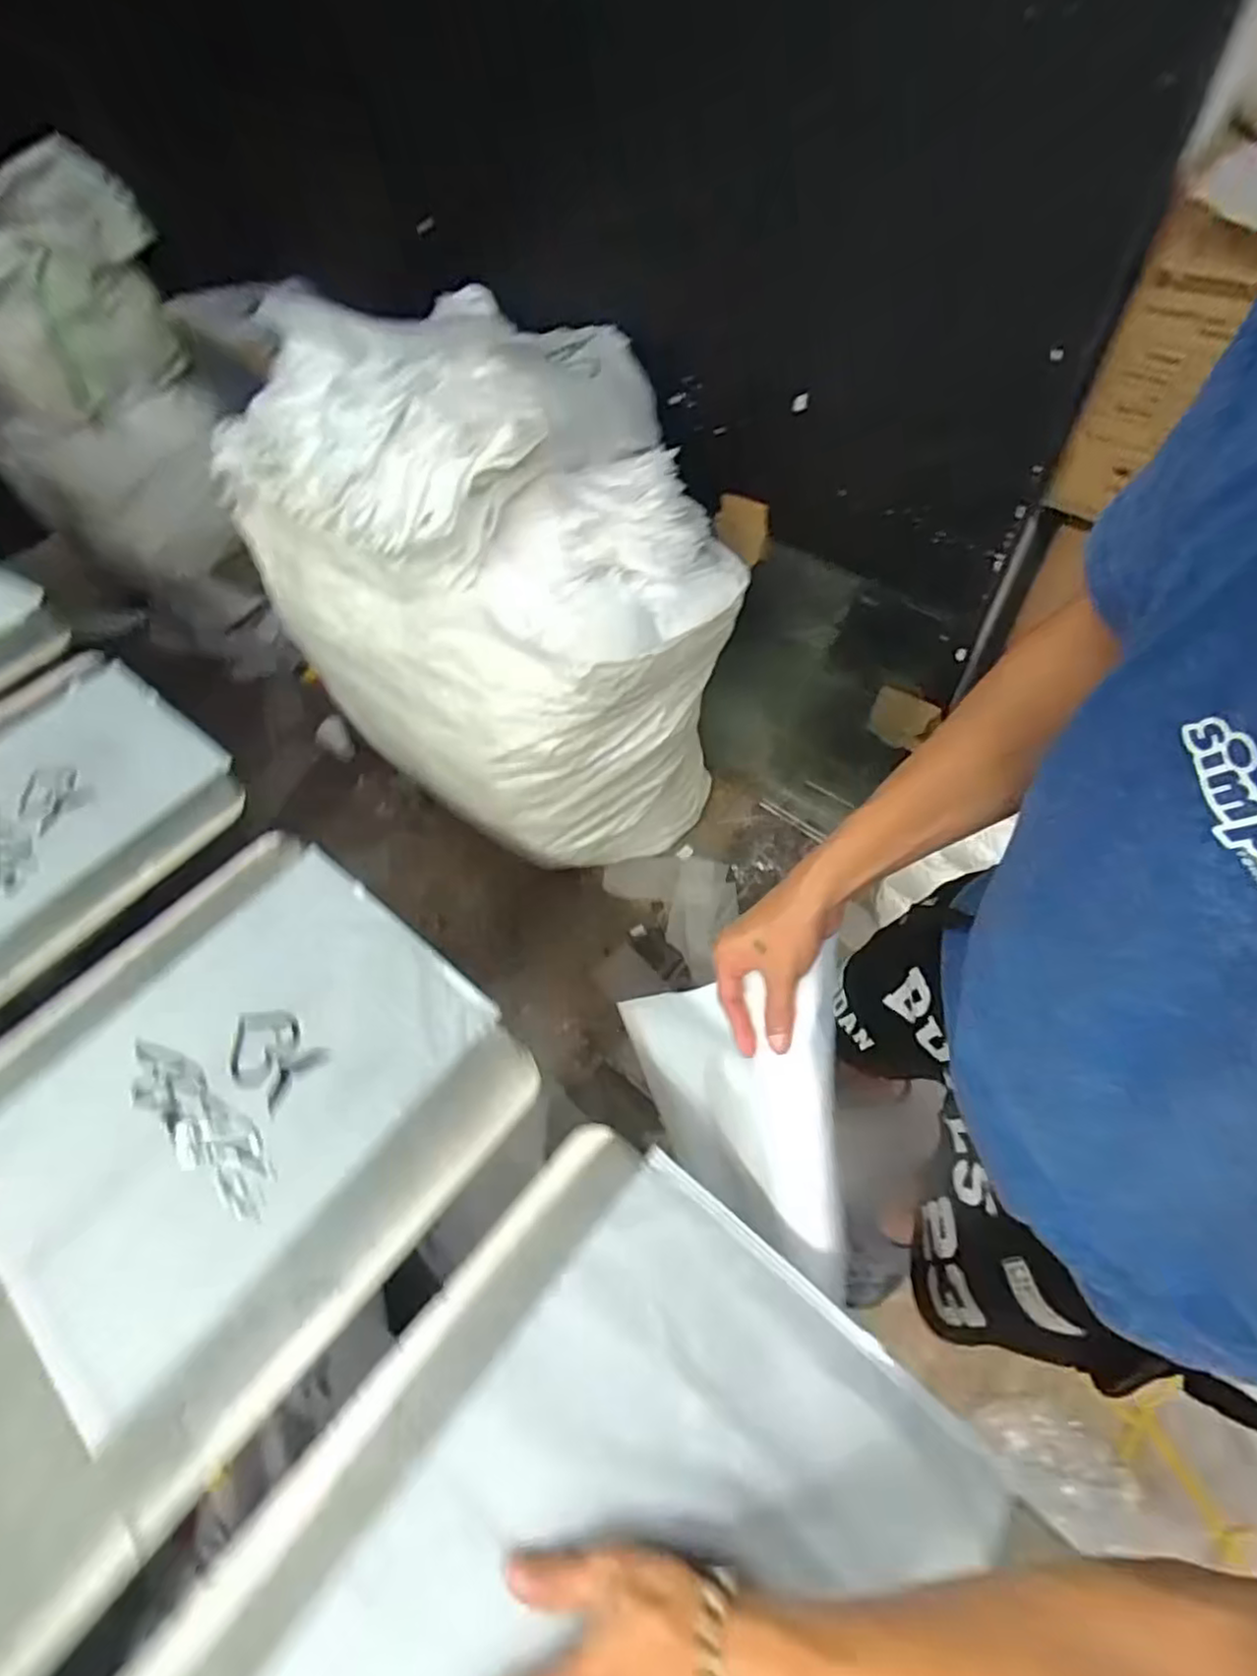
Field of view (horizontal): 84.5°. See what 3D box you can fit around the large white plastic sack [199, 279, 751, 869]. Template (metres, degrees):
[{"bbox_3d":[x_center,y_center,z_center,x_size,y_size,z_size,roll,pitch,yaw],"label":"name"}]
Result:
[{"bbox_3d":[-0.230,-0.464,1.319,0.666,0.787,0.819,-41,62,-19],"label":"large white plastic sack"}]

